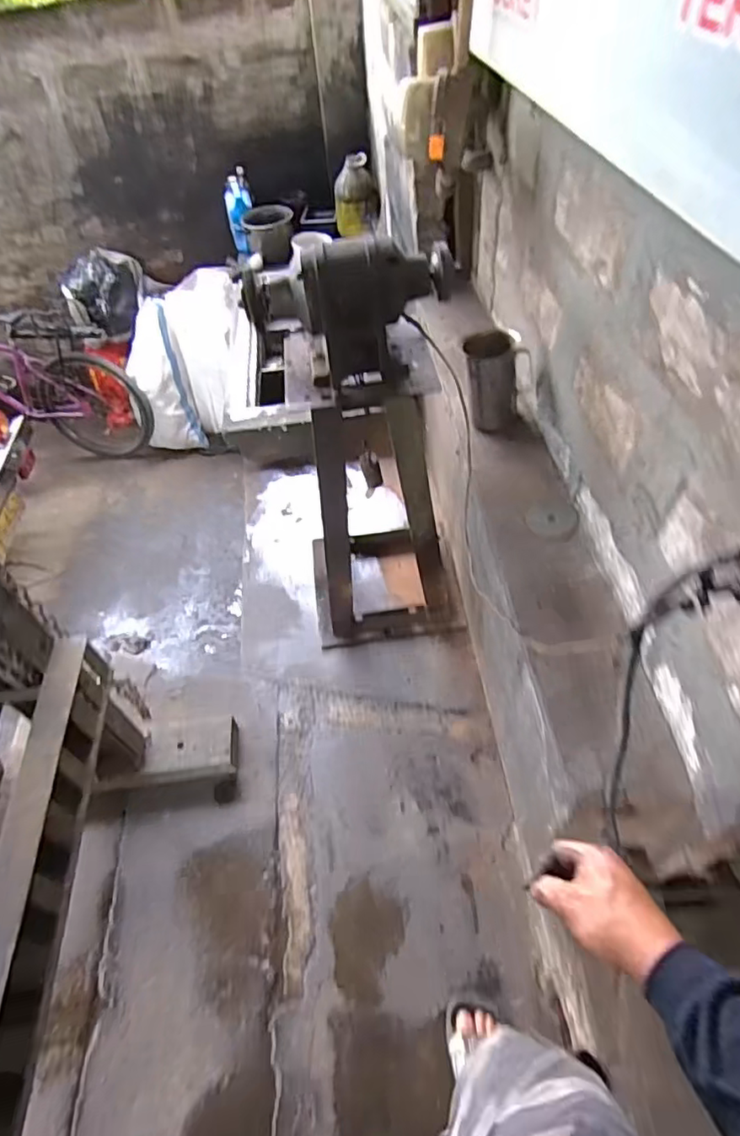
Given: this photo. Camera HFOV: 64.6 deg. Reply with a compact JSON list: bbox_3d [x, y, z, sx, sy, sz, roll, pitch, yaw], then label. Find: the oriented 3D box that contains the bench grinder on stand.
[{"bbox_3d":[0.012,-0.226,1.392,0.404,0.977,0.312,-6,51,0],"label":"bench grinder on stand"}]

